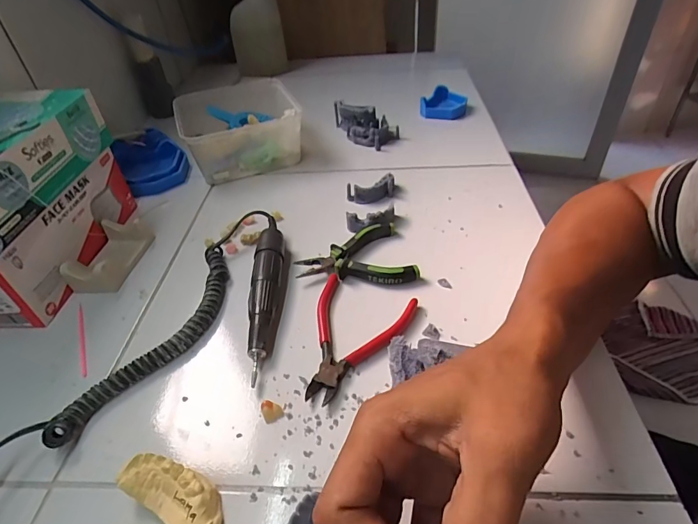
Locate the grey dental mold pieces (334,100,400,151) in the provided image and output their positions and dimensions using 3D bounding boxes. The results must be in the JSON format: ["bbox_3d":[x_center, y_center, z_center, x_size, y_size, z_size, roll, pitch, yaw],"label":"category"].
[{"bbox_3d":[0.020,-0.213,0.642,0.104,0.046,0.056,23,48,26],"label":"grey dental mold pieces"}]

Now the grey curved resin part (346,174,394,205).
[{"bbox_3d":[0.029,-0.089,0.516,0.060,0.023,0.021,-18,43,-15],"label":"grey curved resin part"}]

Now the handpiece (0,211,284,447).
[{"bbox_3d":[-0.138,0.070,0.341,0.134,0.030,0.338,14,45,20],"label":"handpiece"}]

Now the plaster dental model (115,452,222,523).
[{"bbox_3d":[-0.109,0.146,0.264,0.069,0.022,0.031,20,47,25],"label":"plaster dental model"}]

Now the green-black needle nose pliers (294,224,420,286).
[{"bbox_3d":[0.007,0.001,0.422,0.111,0.019,0.082,-15,43,-12],"label":"green-black needle nose pliers"}]

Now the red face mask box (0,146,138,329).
[{"bbox_3d":[-0.324,-0.034,0.440,0.099,0.080,0.208,0,42,5],"label":"red face mask box"}]

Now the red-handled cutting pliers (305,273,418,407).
[{"bbox_3d":[-0.003,0.063,0.351,0.085,0.011,0.117,17,46,23],"label":"red-handled cutting pliers"}]

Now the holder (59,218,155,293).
[{"bbox_3d":[-0.253,-0.010,0.445,0.052,0.030,0.087,1,42,7],"label":"holder"}]

